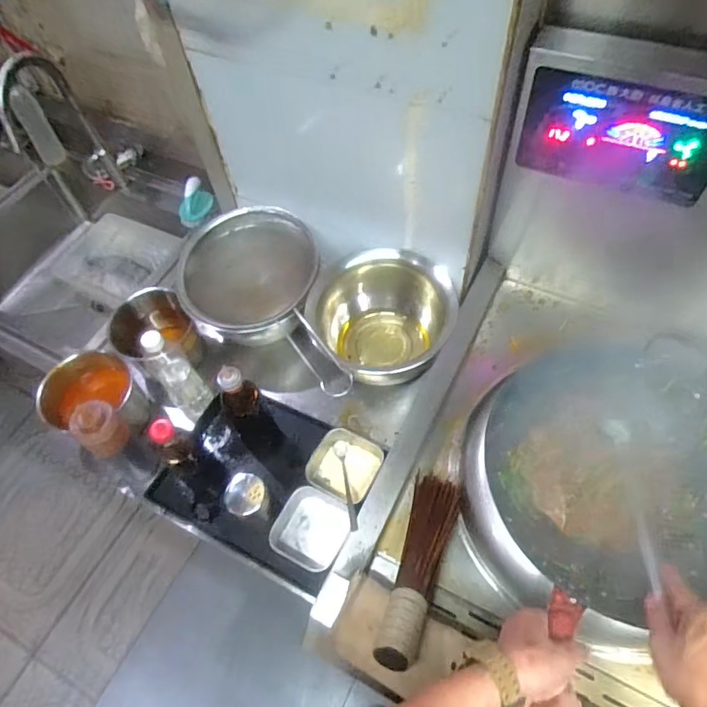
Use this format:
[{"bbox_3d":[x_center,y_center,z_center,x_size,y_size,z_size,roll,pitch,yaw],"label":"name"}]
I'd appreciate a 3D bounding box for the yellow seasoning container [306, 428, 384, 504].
[{"bbox_3d":[-0.010,0.194,0.854,0.111,0.062,0.114,25,64,18],"label":"yellow seasoning container"}]

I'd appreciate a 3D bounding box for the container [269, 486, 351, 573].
[{"bbox_3d":[-0.066,0.282,0.817,0.101,0.060,0.114,20,62,16],"label":"container"}]

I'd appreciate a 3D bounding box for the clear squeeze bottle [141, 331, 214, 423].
[{"bbox_3d":[-0.306,0.039,0.871,0.068,0.239,0.063,-33,62,-15],"label":"clear squeeze bottle"}]

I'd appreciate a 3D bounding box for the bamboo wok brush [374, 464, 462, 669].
[{"bbox_3d":[0.094,0.288,0.708,0.073,0.050,0.295,15,38,13],"label":"bamboo wok brush"}]

